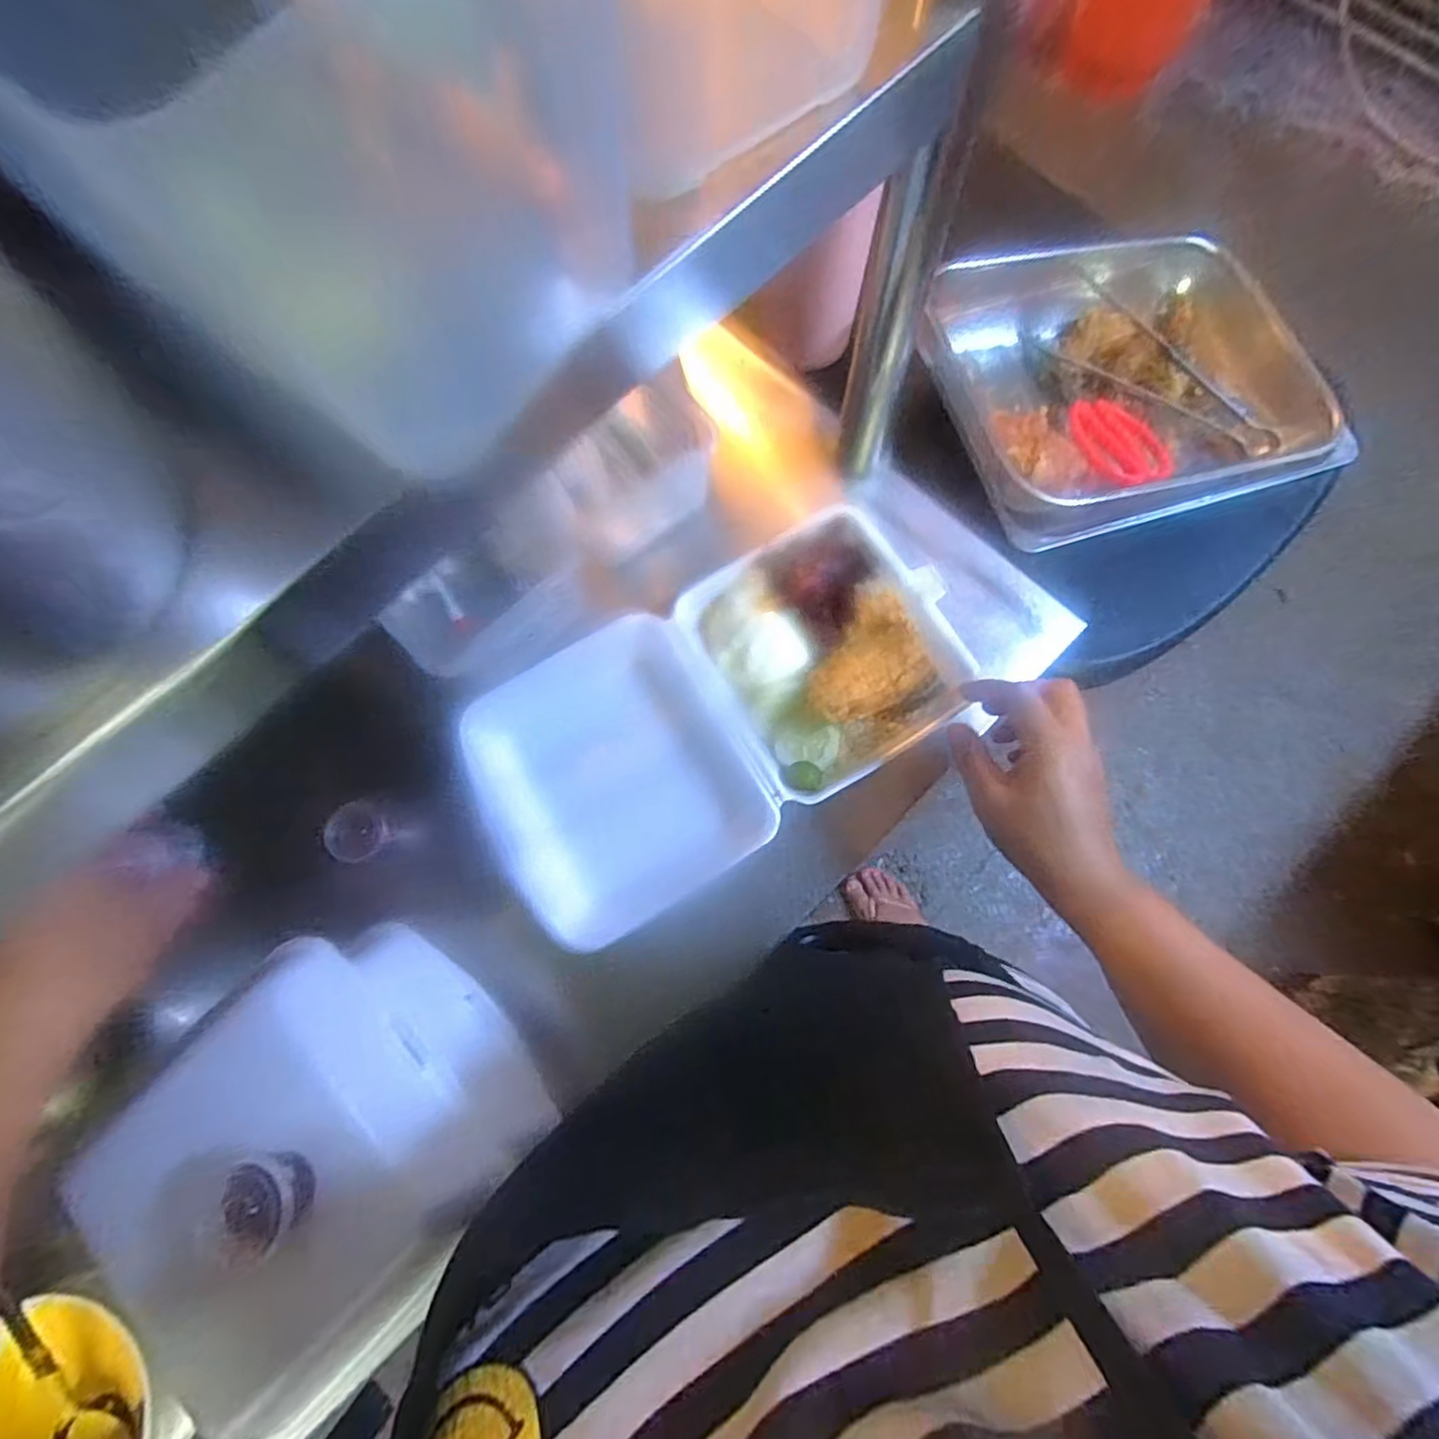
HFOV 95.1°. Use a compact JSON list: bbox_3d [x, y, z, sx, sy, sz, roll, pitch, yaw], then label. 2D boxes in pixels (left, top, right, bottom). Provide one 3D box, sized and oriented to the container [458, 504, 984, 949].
[{"bbox_3d":[-0.001,-0.004,0.464,0.343,0.036,0.188,-29,77,-6],"label":"container"}]

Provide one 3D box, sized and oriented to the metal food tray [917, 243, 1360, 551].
[{"bbox_3d":[0.352,-0.318,0.595,0.333,0.070,0.296,-16,76,-3],"label":"metal food tray"}]

